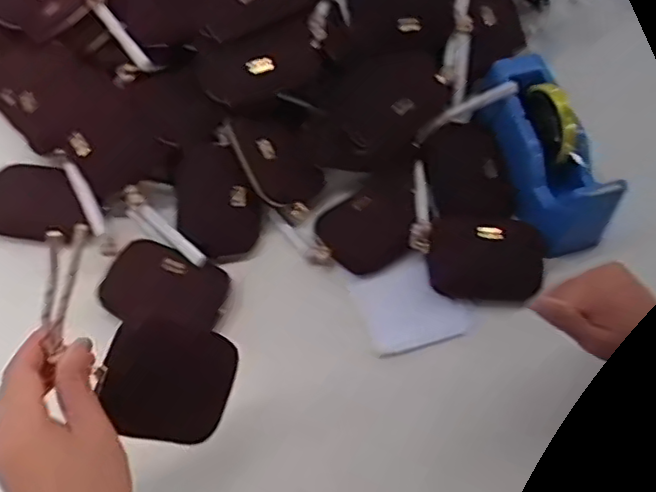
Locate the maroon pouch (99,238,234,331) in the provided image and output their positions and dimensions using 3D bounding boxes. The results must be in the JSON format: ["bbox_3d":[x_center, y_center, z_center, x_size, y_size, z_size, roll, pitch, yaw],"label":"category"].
[{"bbox_3d":[-0.152,0.042,0.596,0.109,0.025,0.080,22,60,11],"label":"maroon pouch"}]

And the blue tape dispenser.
[{"bbox_3d":[0.227,-0.104,0.661,0.080,0.083,0.211,-14,61,-12],"label":"blue tape dispenser"}]

